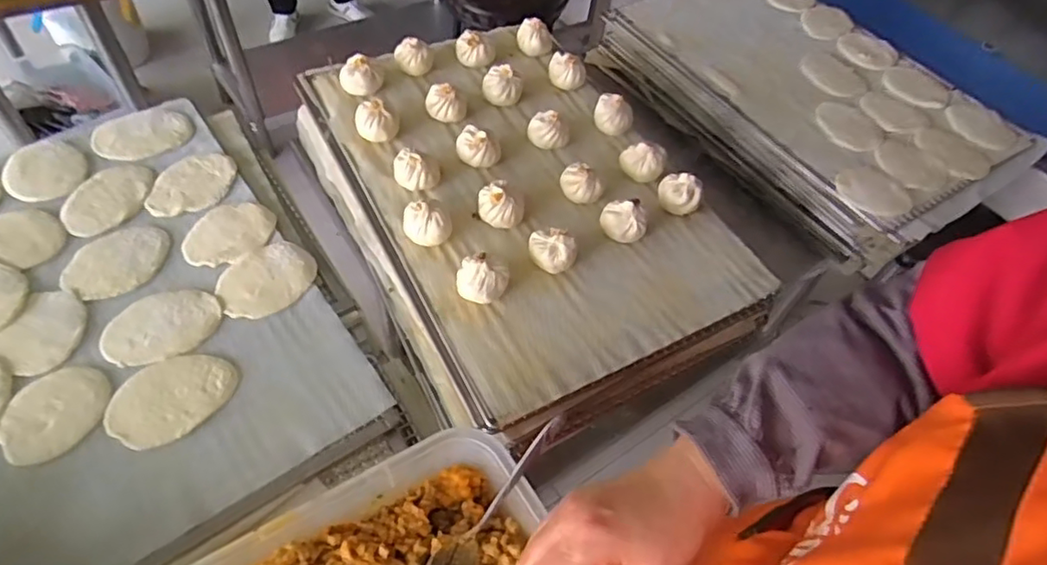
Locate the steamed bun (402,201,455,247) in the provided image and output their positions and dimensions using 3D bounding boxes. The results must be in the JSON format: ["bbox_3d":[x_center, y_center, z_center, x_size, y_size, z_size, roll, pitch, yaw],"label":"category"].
[{"bbox_3d":[-0.112,-0.070,0.716,0.055,0.052,0.052,-6,56,-11],"label":"steamed bun"}]

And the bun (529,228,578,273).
[{"bbox_3d":[0.033,-0.038,0.705,0.054,0.045,0.048,6,54,-2],"label":"bun"}]

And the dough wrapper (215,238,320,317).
[{"bbox_3d":[-0.301,-0.003,0.717,0.113,0.012,0.085,-37,67,-27],"label":"dough wrapper"}]

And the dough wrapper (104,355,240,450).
[{"bbox_3d":[-0.357,0.116,0.621,0.119,0.007,0.082,-30,63,-24],"label":"dough wrapper"}]

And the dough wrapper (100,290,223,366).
[{"bbox_3d":[-0.395,0.047,0.669,0.116,0.006,0.080,-21,60,-22],"label":"dough wrapper"}]

